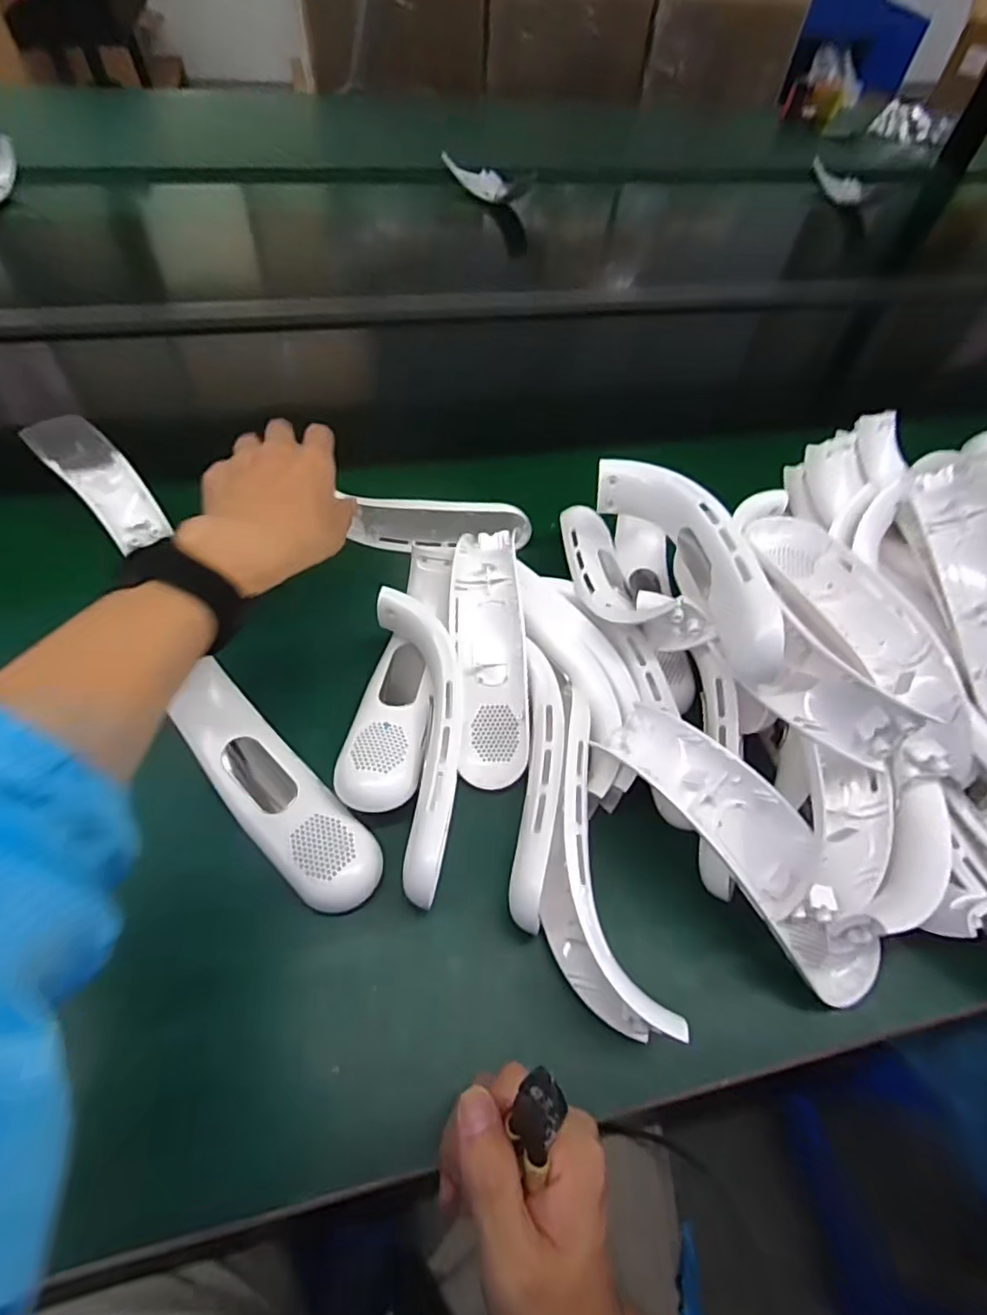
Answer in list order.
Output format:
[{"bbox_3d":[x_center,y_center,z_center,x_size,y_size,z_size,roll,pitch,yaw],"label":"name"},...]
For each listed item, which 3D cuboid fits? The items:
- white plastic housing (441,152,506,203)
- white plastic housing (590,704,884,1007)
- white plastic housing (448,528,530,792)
[{"bbox_3d":[-0.024,-0.773,0.969,0.127,0.035,0.038,36,60,20],"label":"white plastic housing"},{"bbox_3d":[0.146,0.108,0.336,0.047,0.053,0.192,-35,82,-24],"label":"white plastic housing"},{"bbox_3d":[-0.005,-0.009,0.420,0.058,0.053,0.196,-2,74,-5],"label":"white plastic housing"}]

